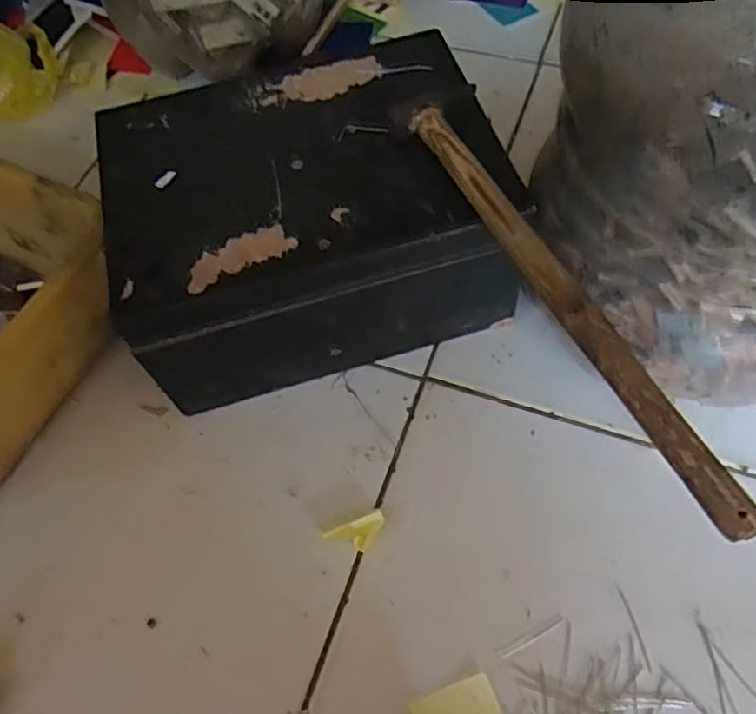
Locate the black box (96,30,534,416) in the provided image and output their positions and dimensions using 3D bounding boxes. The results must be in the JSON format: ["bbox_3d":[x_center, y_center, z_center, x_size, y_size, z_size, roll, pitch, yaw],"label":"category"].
[{"bbox_3d":[-0.051,-0.104,0.494,0.272,0.140,0.207,-14,62,-4],"label":"black box"}]

